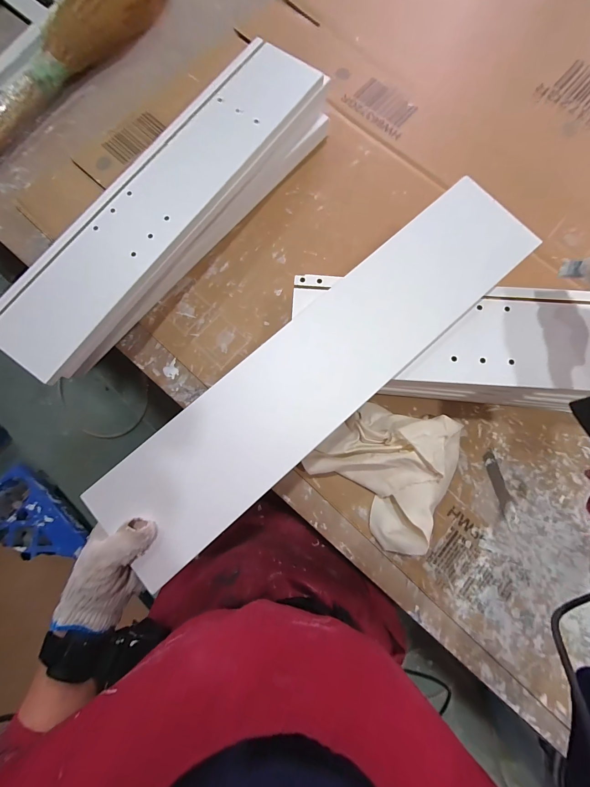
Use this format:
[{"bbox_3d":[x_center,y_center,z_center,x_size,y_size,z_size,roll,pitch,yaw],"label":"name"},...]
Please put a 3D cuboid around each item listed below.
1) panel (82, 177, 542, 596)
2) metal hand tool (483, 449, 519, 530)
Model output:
[{"bbox_3d":[0.034,-0.032,0.337,0.533,0.021,0.117,-41,81,-7],"label":"panel"},{"bbox_3d":[0.275,0.126,0.415,0.020,0.004,0.100,-14,79,-3],"label":"metal hand tool"}]

